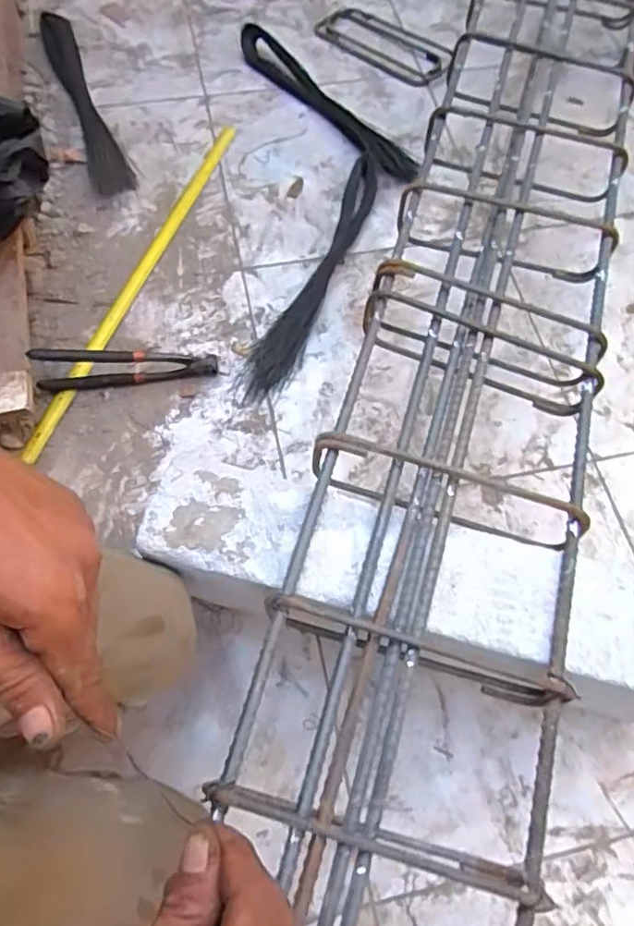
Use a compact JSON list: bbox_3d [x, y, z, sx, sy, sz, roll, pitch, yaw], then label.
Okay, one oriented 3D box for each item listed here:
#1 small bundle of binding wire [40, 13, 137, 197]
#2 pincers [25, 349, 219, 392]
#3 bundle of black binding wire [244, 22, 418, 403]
[{"bbox_3d":[-0.415,-0.647,1.043,0.060,0.014,0.490,-20,67,-10],"label":"small bundle of binding wire"},{"bbox_3d":[-0.246,-0.126,0.783,0.225,0.073,0.021,-4,61,-14],"label":"pincers"},{"bbox_3d":[0.017,-0.430,0.919,0.264,0.044,0.753,-2,65,-2],"label":"bundle of black binding wire"}]

